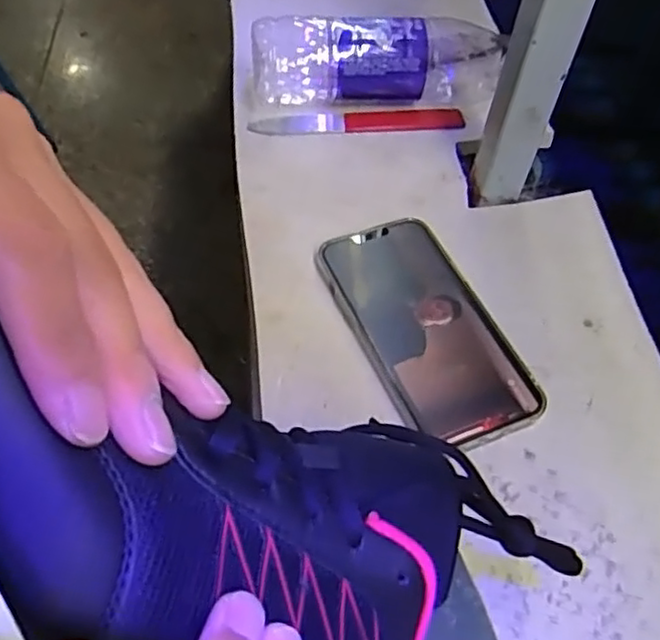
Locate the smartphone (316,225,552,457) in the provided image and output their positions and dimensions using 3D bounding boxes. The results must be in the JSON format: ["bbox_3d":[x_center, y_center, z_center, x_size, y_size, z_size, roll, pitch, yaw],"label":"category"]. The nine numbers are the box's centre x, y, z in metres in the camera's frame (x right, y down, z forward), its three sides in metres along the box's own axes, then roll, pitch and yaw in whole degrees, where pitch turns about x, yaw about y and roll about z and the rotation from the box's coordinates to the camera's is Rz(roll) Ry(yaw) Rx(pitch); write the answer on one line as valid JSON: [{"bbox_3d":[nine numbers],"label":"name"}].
[{"bbox_3d":[0.059,0.003,0.409,0.081,0.015,0.160,-21,57,-16],"label":"smartphone"}]

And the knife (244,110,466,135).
[{"bbox_3d":[0.023,-0.158,0.530,0.167,0.006,0.025,-3,54,-3],"label":"knife"}]

